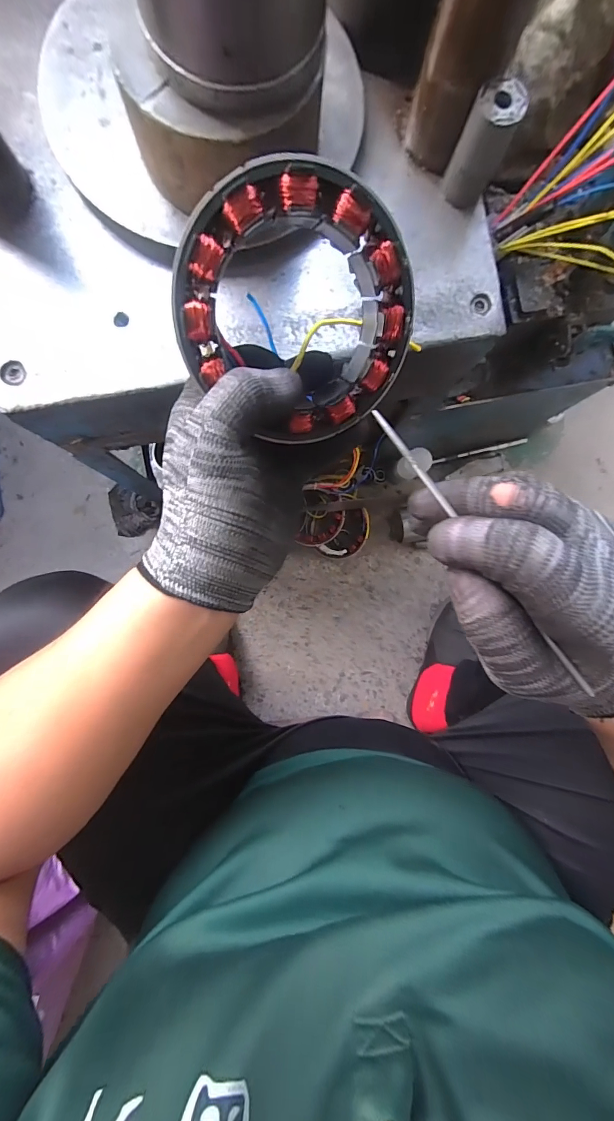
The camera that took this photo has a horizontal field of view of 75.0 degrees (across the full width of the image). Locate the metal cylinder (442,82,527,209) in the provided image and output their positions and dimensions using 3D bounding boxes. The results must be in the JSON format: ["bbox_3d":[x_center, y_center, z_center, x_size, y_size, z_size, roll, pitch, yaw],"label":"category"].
[{"bbox_3d":[0.145,-0.345,0.334,0.036,0.068,0.037,21,87,-4],"label":"metal cylinder"}]

